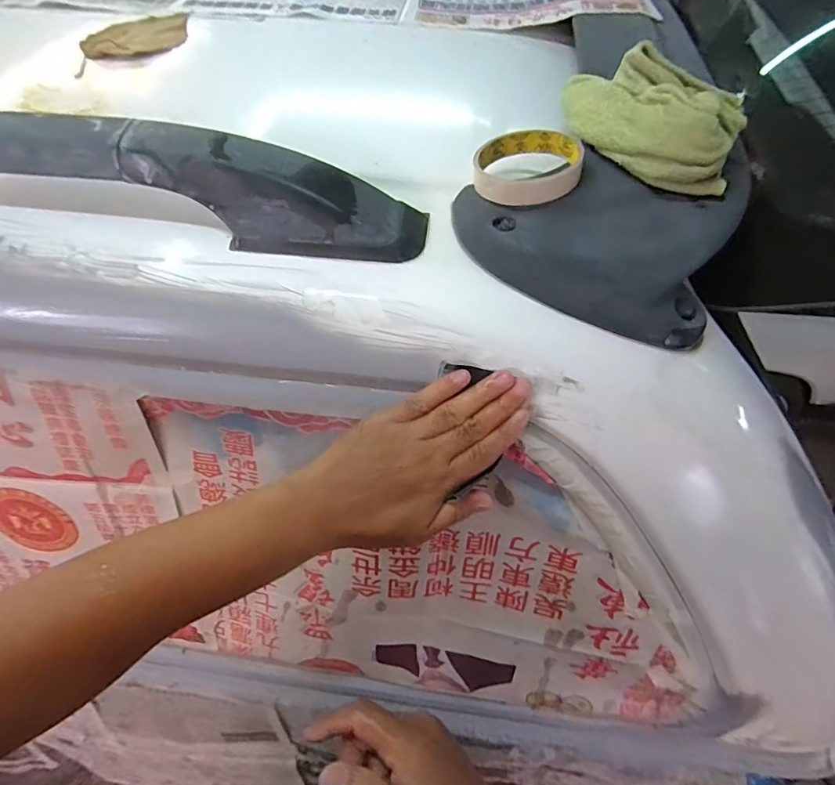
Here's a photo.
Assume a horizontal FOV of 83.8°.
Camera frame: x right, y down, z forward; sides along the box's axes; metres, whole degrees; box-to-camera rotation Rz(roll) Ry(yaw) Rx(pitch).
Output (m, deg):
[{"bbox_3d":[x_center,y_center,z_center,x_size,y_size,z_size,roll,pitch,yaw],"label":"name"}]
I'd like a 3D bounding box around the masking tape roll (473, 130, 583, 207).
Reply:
[{"bbox_3d":[0.087,-0.180,0.373,0.083,0.027,0.079,12,54,7],"label":"masking tape roll"}]

